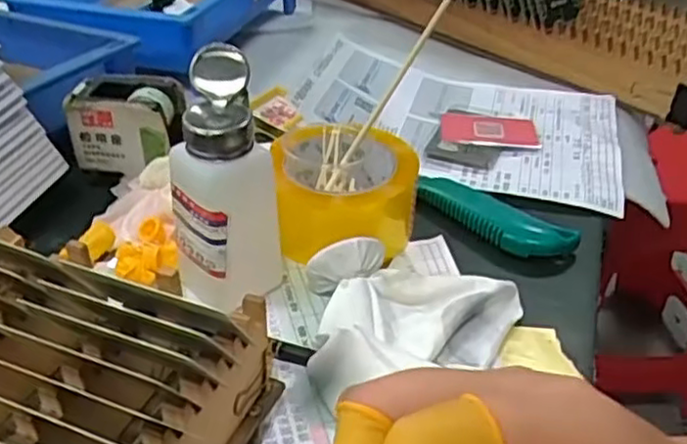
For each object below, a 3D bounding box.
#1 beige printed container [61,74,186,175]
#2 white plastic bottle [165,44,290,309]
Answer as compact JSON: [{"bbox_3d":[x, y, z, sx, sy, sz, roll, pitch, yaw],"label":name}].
[{"bbox_3d":[-0.162,-0.076,0.545,0.085,0.060,0.053,7,35,7],"label":"beige printed container"},{"bbox_3d":[-0.070,-0.021,0.419,0.057,0.148,0.054,28,42,32],"label":"white plastic bottle"}]

